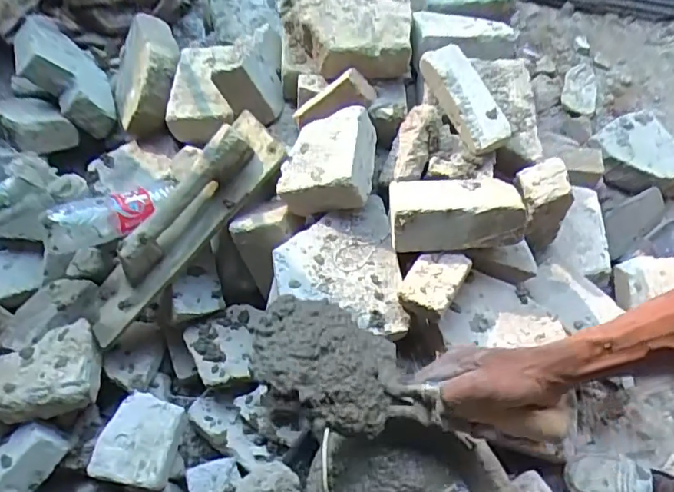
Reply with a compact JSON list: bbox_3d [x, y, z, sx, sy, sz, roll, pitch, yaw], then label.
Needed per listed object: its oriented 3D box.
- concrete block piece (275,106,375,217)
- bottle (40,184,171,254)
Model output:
[{"bbox_3d":[-0.013,-0.152,0.953,0.152,0.076,0.174,-8,60,18],"label":"concrete block piece"},{"bbox_3d":[-0.425,-0.054,1.055,0.237,0.086,0.078,-28,66,-31],"label":"bottle"}]

